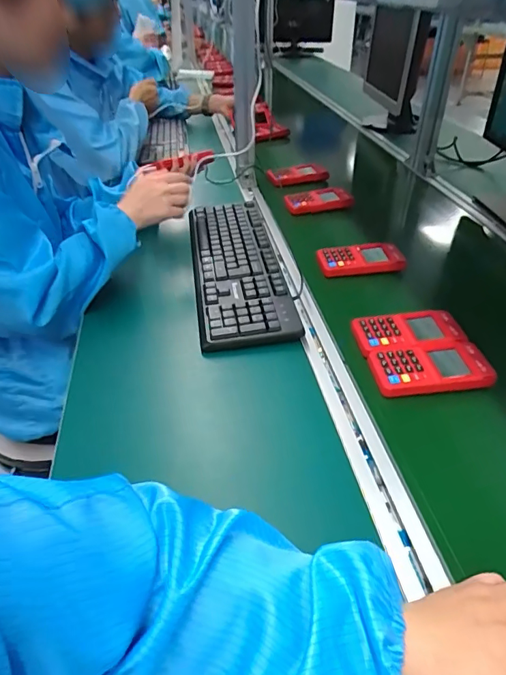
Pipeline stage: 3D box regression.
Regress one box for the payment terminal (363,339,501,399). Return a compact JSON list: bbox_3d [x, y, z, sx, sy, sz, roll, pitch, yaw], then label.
[{"bbox_3d":[0.214,0.037,0.554,0.136,0.020,0.071,-4,40,-3],"label":"payment terminal"}]

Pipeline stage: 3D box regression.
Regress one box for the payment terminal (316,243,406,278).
[{"bbox_3d":[0.178,-0.127,0.763,0.136,0.024,0.079,-4,40,-3],"label":"payment terminal"}]

